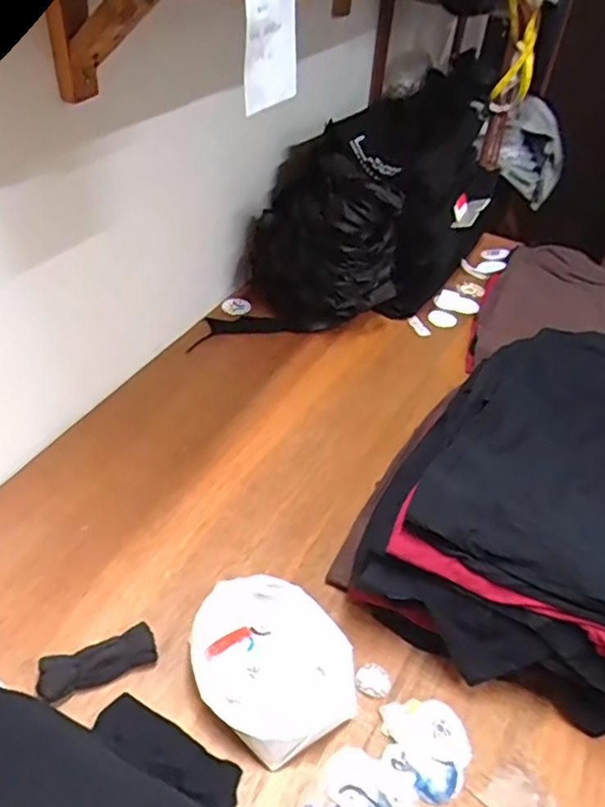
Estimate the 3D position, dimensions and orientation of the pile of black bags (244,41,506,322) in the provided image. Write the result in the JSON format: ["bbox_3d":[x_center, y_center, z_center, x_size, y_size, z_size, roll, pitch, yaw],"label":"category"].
[{"bbox_3d":[0.158,-0.415,1.316,0.344,0.301,0.549,27,46,20],"label":"pile of black bags"}]

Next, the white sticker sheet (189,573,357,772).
[{"bbox_3d":[-0.037,0.291,0.732,0.200,0.047,0.160,34,49,26],"label":"white sticker sheet"}]

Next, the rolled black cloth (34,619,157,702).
[{"bbox_3d":[-0.229,0.291,0.722,0.124,0.036,0.041,-17,48,-24],"label":"rolled black cloth"}]

